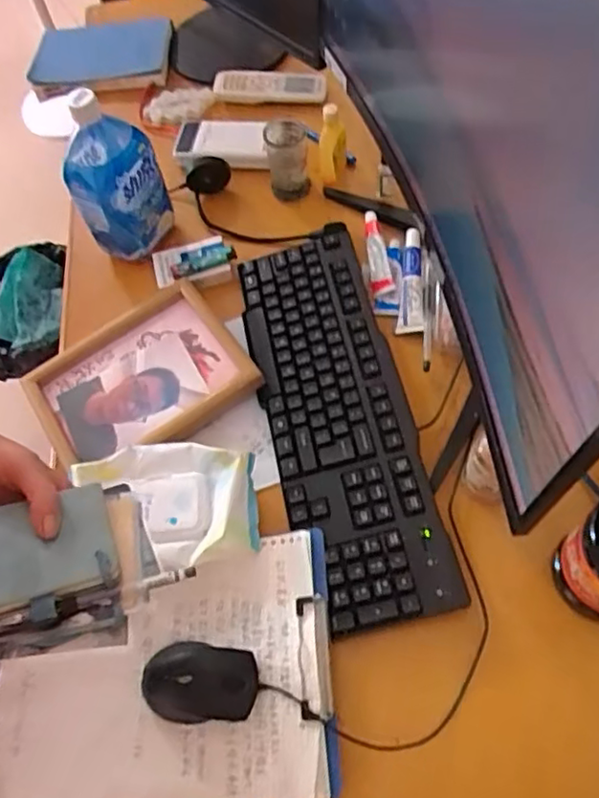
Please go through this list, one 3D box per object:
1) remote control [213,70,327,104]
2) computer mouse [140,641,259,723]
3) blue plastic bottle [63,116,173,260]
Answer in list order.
[{"bbox_3d":[-0.045,-0.467,0.945,0.166,0.030,0.049,-1,63,6],"label":"remote control"},{"bbox_3d":[-0.086,0.243,0.541,0.098,0.038,0.060,1,63,7],"label":"computer mouse"},{"bbox_3d":[-0.214,-0.251,0.751,0.103,0.150,0.093,-22,62,-5],"label":"blue plastic bottle"}]

